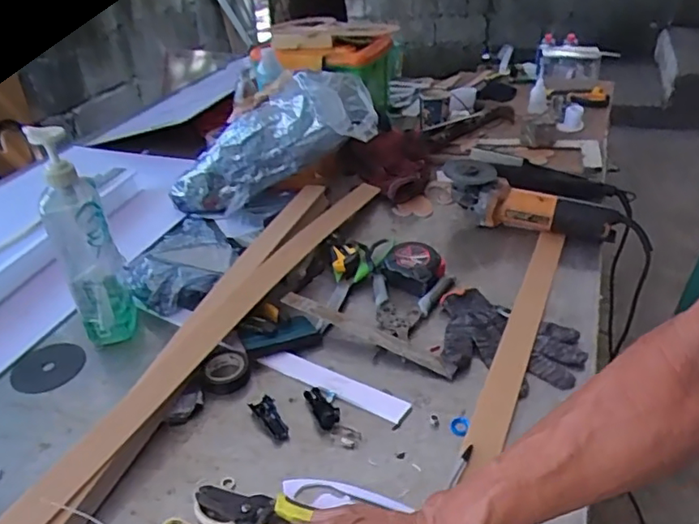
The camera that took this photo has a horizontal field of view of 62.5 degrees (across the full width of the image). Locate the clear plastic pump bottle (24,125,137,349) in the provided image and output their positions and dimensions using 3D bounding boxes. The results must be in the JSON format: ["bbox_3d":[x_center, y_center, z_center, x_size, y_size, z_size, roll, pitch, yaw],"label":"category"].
[{"bbox_3d":[-0.333,-0.024,0.719,0.067,0.286,0.087,-19,36,-23],"label":"clear plastic pump bottle"}]

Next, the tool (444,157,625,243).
[{"bbox_3d":[0.300,-0.095,0.974,0.301,0.081,0.088,19,38,9],"label":"tool"}]

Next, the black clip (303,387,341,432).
[{"bbox_3d":[-0.031,0.164,0.658,0.027,0.012,0.064,-16,35,-19],"label":"black clip"}]

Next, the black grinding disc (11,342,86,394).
[{"bbox_3d":[-0.390,0.136,0.746,0.086,0.008,0.086,-2,33,2],"label":"black grinding disc"}]

